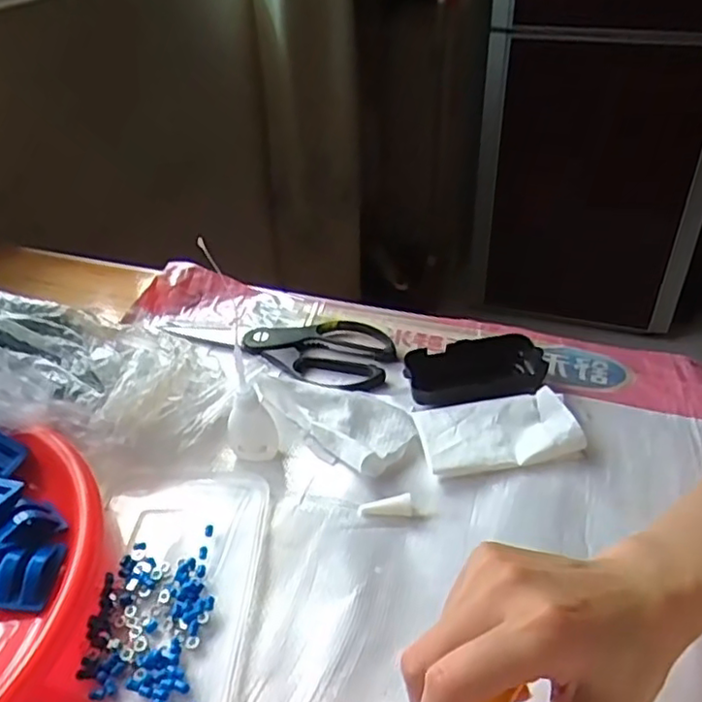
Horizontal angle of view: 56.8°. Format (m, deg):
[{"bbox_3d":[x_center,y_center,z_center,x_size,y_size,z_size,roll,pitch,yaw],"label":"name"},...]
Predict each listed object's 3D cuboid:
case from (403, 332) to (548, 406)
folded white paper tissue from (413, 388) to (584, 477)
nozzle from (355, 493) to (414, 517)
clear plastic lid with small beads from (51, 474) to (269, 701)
[{"bbox_3d":[0.100,0.013,0.517,0.113,0.018,0.059,-8,38,-8],"label":"case"},{"bbox_3d":[0.110,0.060,0.477,0.117,0.017,0.058,-8,38,-8],"label":"folded white paper tissue"},{"bbox_3d":[0.023,0.102,0.428,0.036,0.011,0.010,-2,37,1],"label":"nozzle"},{"bbox_3d":[-0.109,0.139,0.392,0.098,0.009,0.163,1,38,4],"label":"clear plastic lid with small beads"}]

